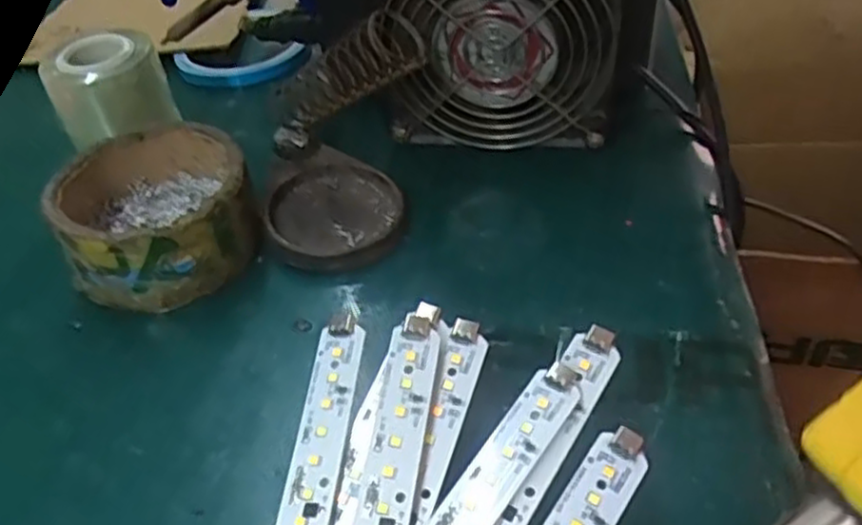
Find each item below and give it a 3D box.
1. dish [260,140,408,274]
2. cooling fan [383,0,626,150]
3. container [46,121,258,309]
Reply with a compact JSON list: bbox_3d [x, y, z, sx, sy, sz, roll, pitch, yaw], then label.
[{"bbox_3d":[-0.047,-0.030,0.364,0.065,0.015,0.075,-5,44,0],"label":"dish"},{"bbox_3d":[0.034,-0.112,0.364,0.111,0.117,0.048,4,45,9],"label":"cooling fan"},{"bbox_3d":[-0.128,-0.025,0.347,0.086,0.043,0.087,-17,46,-12],"label":"container"}]

